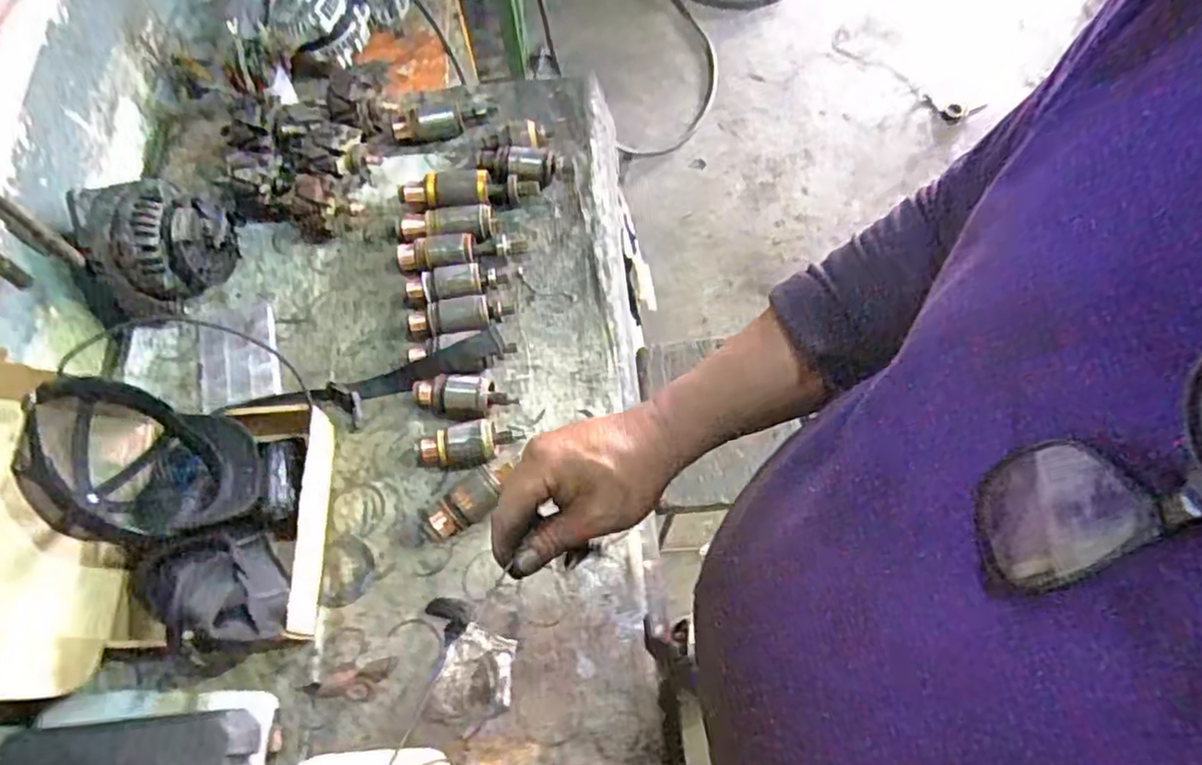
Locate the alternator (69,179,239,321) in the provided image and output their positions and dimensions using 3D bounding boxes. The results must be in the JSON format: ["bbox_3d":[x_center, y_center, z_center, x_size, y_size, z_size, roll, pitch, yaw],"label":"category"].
[{"bbox_3d":[-0.606,-0.188,0.967,0.171,0.150,0.135,-18,66,-5],"label":"alternator"}]

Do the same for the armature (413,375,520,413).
[{"bbox_3d":[-0.179,0.016,0.909,0.138,0.042,0.050,5,66,6],"label":"armature"}]

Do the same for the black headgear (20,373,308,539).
[{"bbox_3d":[-0.488,0.097,0.769,0.258,0.171,0.170,10,66,8],"label":"black headgear"}]

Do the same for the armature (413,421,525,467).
[{"bbox_3d":[-0.168,0.078,0.879,0.137,0.043,0.052,-11,65,-1],"label":"armature"}]

